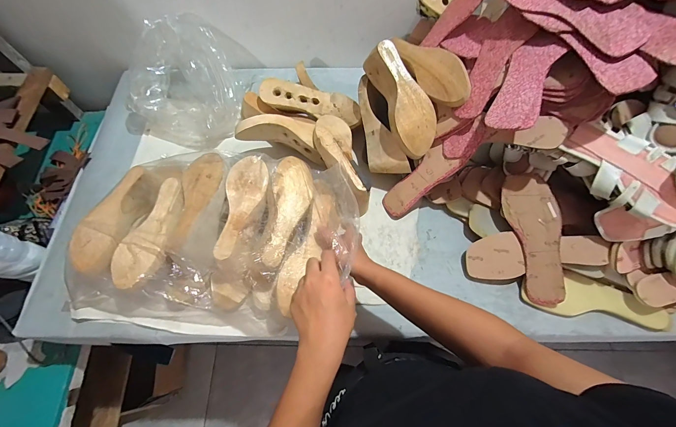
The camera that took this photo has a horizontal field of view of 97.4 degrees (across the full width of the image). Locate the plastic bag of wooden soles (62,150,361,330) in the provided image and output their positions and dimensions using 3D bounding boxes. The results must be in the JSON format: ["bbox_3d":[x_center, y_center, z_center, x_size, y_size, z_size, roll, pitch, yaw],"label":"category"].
[{"bbox_3d":[-0.222,0.038,0.547,0.457,0.119,0.312,6,67,4],"label":"plastic bag of wooden soles"}]

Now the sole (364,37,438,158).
[{"bbox_3d":[0.118,-0.219,0.575,0.078,0.075,0.230,-22,85,-8],"label":"sole"}]

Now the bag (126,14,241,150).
[{"bbox_3d":[-0.367,-0.292,0.688,0.236,0.154,0.266,-19,68,-7],"label":"bag"}]

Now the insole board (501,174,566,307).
[{"bbox_3d":[0.368,0.046,0.546,0.079,0.012,0.239,-16,84,28],"label":"insole board"}]

